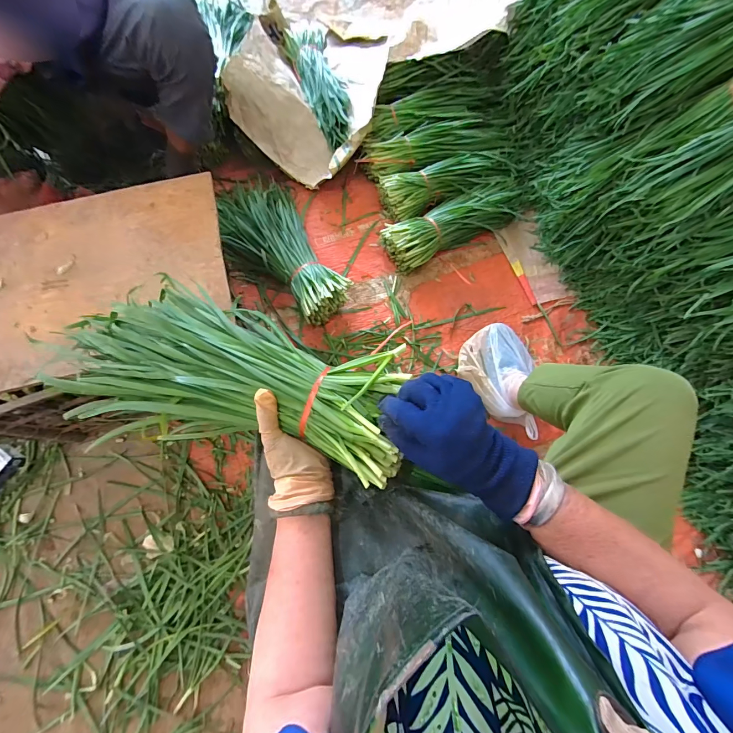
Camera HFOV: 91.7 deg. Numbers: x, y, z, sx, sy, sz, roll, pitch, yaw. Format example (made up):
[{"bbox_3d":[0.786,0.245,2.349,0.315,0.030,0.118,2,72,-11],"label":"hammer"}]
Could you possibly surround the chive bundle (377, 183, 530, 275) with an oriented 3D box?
[{"bbox_3d":[0.242,-0.385,0.936,0.410,0.090,0.128,-27,77,-9],"label":"chive bundle"}]

